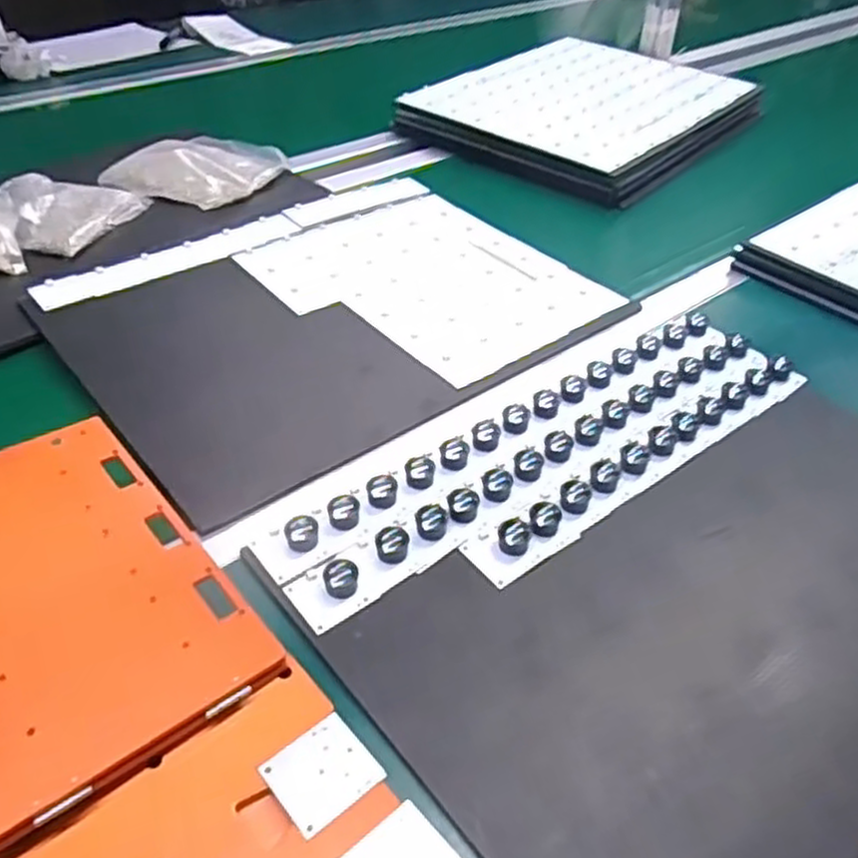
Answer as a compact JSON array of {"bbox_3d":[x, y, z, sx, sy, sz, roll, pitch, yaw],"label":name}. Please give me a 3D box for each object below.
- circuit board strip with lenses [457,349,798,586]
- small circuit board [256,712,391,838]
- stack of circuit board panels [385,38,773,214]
[{"bbox_3d":[0.177,0.017,0.609,0.364,0.017,0.043,-27,50,-29],"label":"circuit board strip with lenses"},{"bbox_3d":[-0.053,0.170,0.386,0.048,0.004,0.044,-29,51,-30],"label":"small circuit board"},{"bbox_3d":[0.225,-0.477,1.153,0.368,0.045,0.503,31,49,28],"label":"stack of circuit board panels"}]

